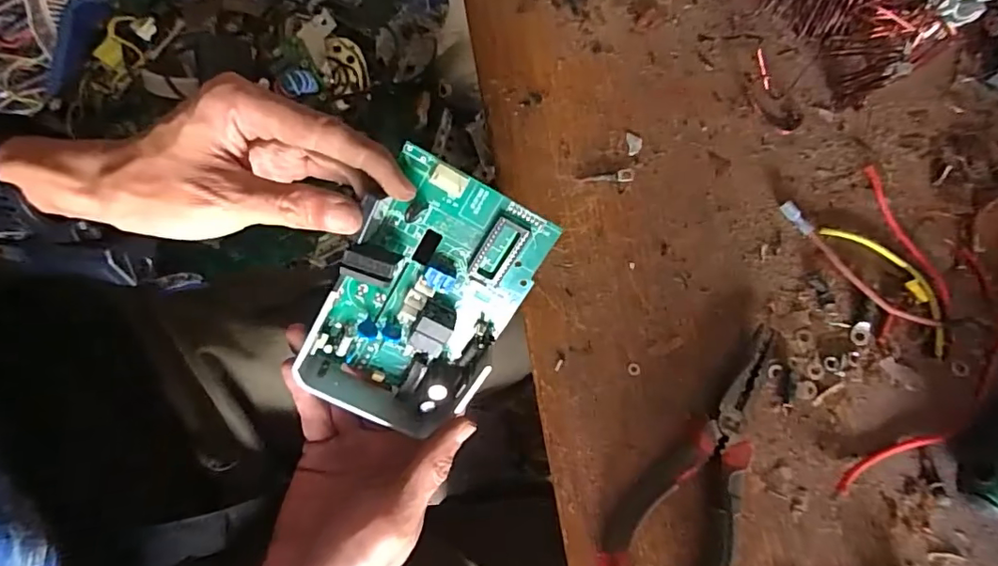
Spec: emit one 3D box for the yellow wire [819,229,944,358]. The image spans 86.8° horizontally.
[{"bbox_3d":[0.236,-0.003,0.311,0.029,0.006,0.093,-34,77,-9],"label":"yellow wire"}]

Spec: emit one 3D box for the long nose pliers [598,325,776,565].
[{"bbox_3d":[0.105,0.088,0.281,0.057,0.016,0.152,23,76,6],"label":"long nose pliers"}]

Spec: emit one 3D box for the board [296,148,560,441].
[{"bbox_3d":[-0.039,0.013,0.272,0.088,0.025,0.136,27,112,-10],"label":"board"}]

